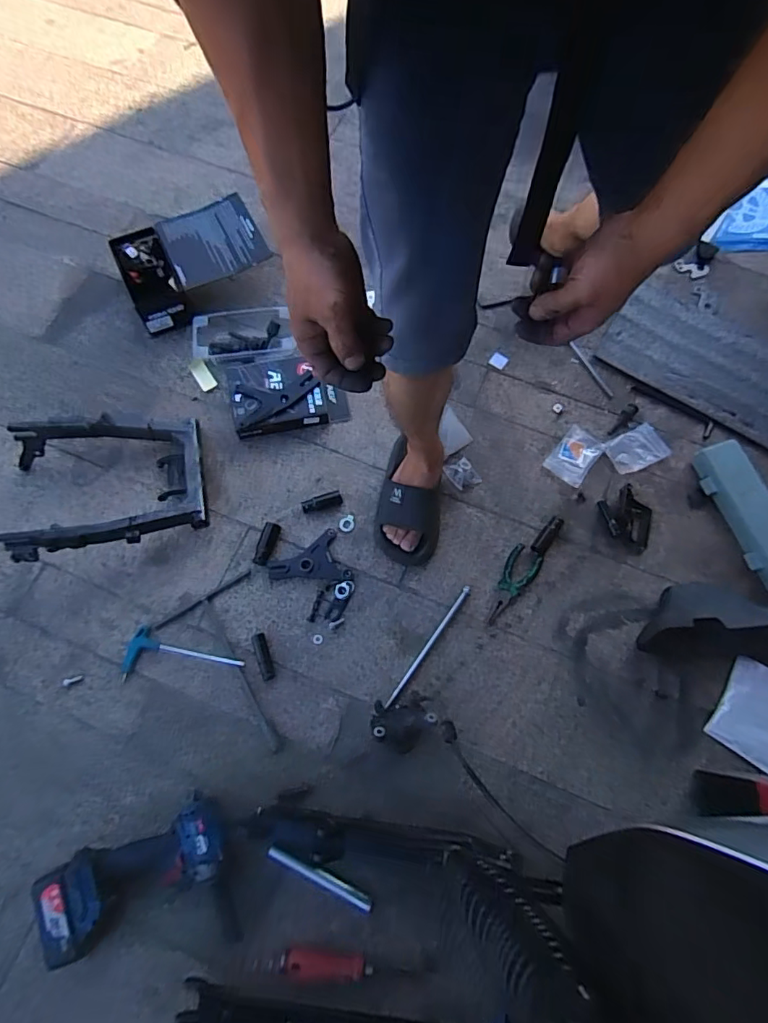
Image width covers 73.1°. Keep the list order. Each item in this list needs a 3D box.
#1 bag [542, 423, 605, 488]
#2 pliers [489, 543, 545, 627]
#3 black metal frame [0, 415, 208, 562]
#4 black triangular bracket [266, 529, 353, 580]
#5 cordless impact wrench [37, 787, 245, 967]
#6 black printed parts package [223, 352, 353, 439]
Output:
[{"bbox_3d":[0.372,-0.112,1.009,0.077,0.004,0.117,36,73,10],"label":"bag"},{"bbox_3d":[0.228,0.132,0.920,0.054,0.009,0.152,30,72,8],"label":"pliers"},{"bbox_3d":[-0.493,-0.056,0.905,0.321,0.117,0.249,-13,71,-6],"label":"black metal frame"},{"bbox_3d":[-0.136,0.097,0.922,0.133,0.006,0.091,-21,73,-9],"label":"black triangular bracket"},{"bbox_3d":[-0.338,0.529,0.717,0.241,0.070,0.180,-11,71,-19],"label":"cordless impact wrench"},{"bbox_3d":[-0.193,-0.236,1.022,0.222,0.048,0.157,-11,71,-6],"label":"black printed parts package"}]

